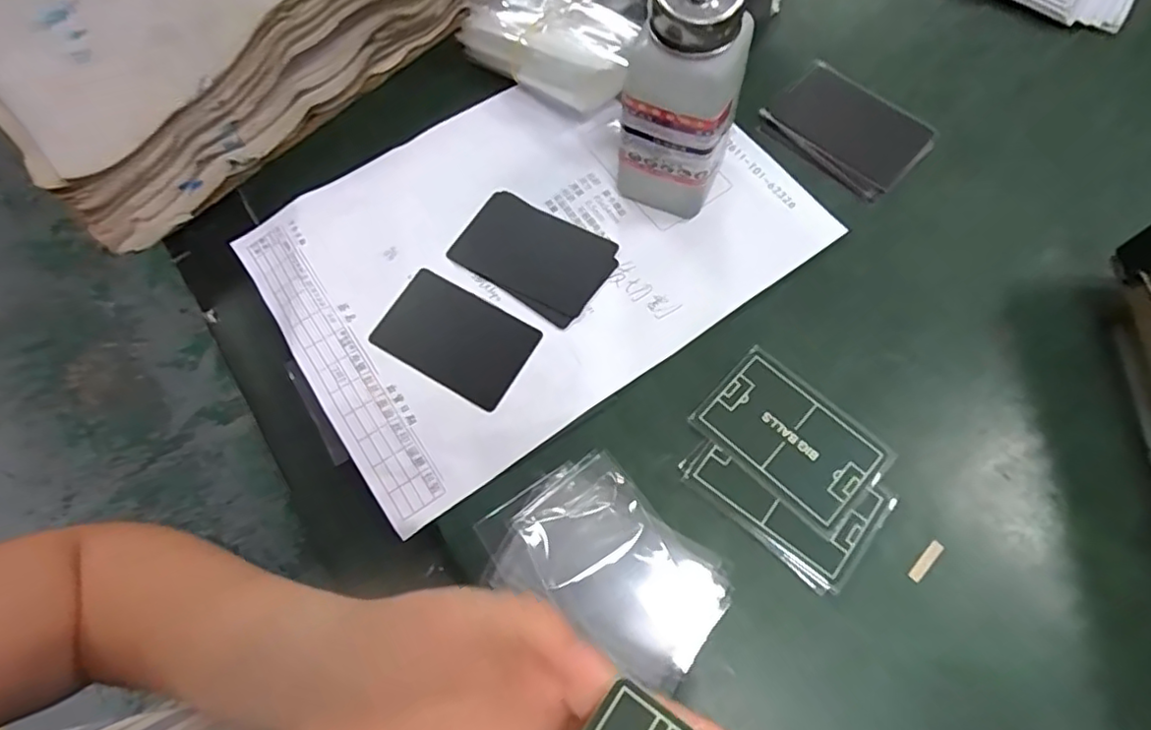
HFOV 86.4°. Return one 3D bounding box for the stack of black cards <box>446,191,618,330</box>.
[{"bbox_3d":[-0.024,-0.066,0.358,0.090,0.004,0.058,33,74,14],"label":"stack of black cards"}]

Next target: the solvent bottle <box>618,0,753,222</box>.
[{"bbox_3d":[0.058,-0.142,0.311,0.058,0.136,0.070,28,73,12],"label":"solvent bottle"}]

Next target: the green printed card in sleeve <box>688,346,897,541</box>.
[{"bbox_3d":[0.110,0.036,0.310,0.087,0.004,0.056,41,76,16],"label":"green printed card in sleeve"}]

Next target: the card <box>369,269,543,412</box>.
[{"bbox_3d":[-0.067,-0.015,0.343,0.083,0.004,0.053,29,73,13],"label":"card"}]

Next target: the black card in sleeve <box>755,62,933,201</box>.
[{"bbox_3d":[0.169,-0.146,0.384,0.068,0.009,0.090,-42,73,-12],"label":"black card in sleeve"}]

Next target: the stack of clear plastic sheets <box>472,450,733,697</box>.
[{"bbox_3d":[0.014,0.094,0.287,0.110,0.018,0.074,43,77,16],"label":"stack of clear plastic sheets"}]

